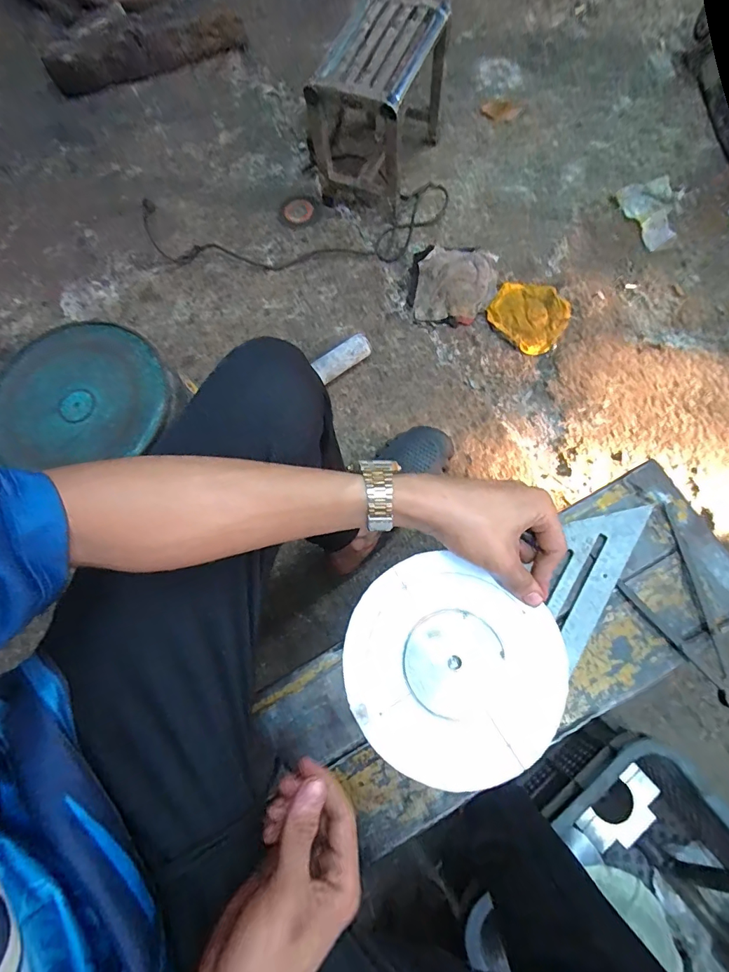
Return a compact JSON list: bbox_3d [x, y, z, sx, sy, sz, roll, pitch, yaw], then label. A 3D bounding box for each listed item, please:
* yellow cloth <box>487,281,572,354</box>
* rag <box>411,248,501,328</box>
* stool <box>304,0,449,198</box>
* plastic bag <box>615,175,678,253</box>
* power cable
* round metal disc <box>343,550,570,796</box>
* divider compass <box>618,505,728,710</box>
[{"bbox_3d":[0.361,-0.380,0.966,0.165,0.017,0.160,38,78,12],"label":"yellow cloth"},{"bbox_3d":[0.208,-0.456,0.986,0.175,0.021,0.173,6,73,4],"label":"rag"},{"bbox_3d":[0.033,-0.854,0.983,0.198,0.245,0.326,26,76,9],"label":"stool"},{"bbox_3d":[0.701,-0.656,1.038,0.151,0.030,0.187,-17,73,-3],"label":"plastic bag"},{"bbox_3d":[-0.167,-0.605,1.015,0.729,0.041,0.199,-4,79,0],"label":"power cable"},{"bbox_3d":[0.064,0.138,0.325,0.158,0.008,0.147,-1,73,2],"label":"round metal disc"},{"bbox_3d":[0.367,0.139,0.479,0.103,0.011,0.204,-35,75,-9],"label":"divider compass"}]

